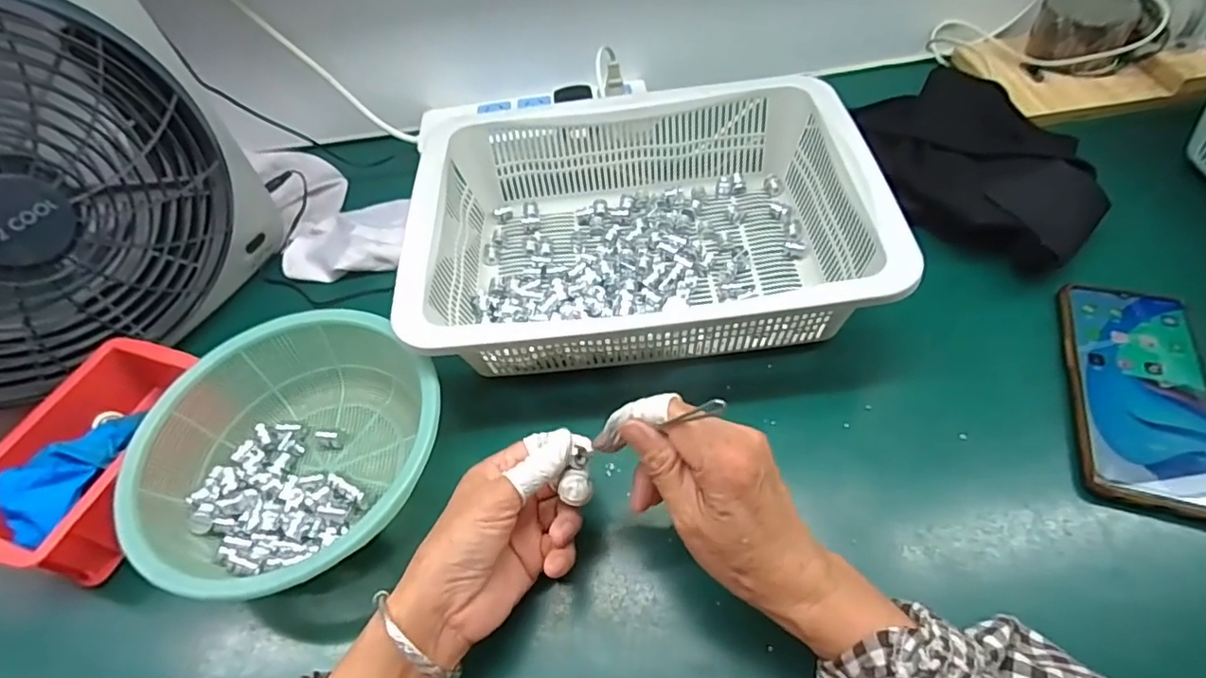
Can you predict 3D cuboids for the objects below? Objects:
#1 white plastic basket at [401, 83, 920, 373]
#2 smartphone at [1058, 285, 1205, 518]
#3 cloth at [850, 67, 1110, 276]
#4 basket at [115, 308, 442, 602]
[{"bbox_3d":[0.027,-0.093,0.457,0.331,0.077,0.268,-7,52,2],"label":"white plastic basket"},{"bbox_3d":[0.343,0.030,0.377,0.077,0.012,0.163,11,55,15],"label":"smartphone"},{"bbox_3d":[0.298,-0.141,0.484,0.189,0.038,0.194,12,56,16],"label":"cloth"},{"bbox_3d":[-0.194,0.073,0.384,0.179,0.067,0.175,-4,53,5],"label":"basket"}]

